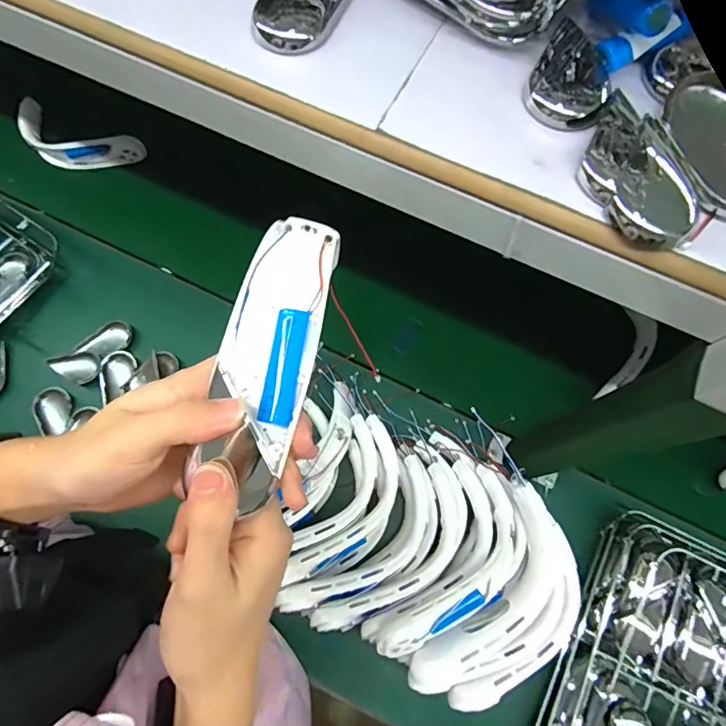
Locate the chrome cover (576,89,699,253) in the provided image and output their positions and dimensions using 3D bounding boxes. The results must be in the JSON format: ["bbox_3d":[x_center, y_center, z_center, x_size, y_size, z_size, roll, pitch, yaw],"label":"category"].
[{"bbox_3d":[0.154,-0.107,0.275,0.050,0.013,0.093,-16,73,-6],"label":"chrome cover"}]

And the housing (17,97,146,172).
[{"bbox_3d":[-0.477,-0.360,0.806,0.213,0.060,0.079,22,73,6],"label":"housing"}]

